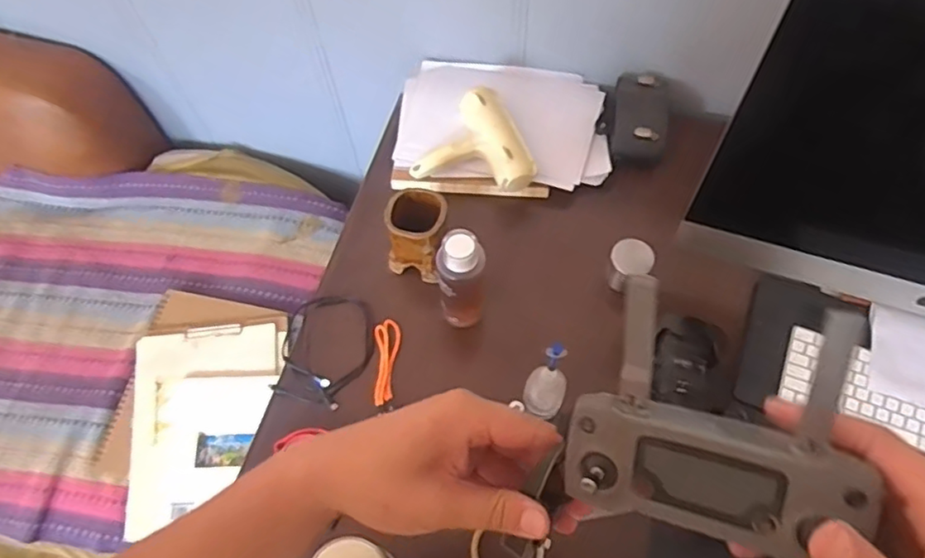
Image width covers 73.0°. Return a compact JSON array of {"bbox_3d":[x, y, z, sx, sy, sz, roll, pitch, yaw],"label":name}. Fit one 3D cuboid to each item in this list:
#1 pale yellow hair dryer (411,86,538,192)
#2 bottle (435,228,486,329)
[{"bbox_3d":[0.033,-0.237,1.017,0.189,0.065,0.165,12,64,8],"label":"pale yellow hair dryer"},{"bbox_3d":[0.000,0.005,0.879,0.061,0.209,0.056,-1,63,2],"label":"bottle"}]

